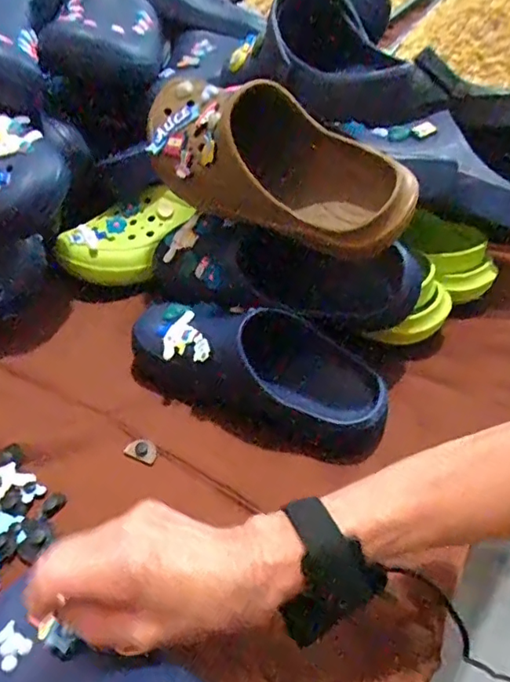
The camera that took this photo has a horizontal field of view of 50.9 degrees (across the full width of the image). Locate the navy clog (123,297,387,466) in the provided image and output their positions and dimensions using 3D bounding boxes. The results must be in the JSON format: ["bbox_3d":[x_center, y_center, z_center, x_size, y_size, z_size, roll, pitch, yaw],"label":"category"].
[{"bbox_3d":[-0.002,0.021,0.510,0.259,0.076,0.097,19,49,22],"label":"navy clog"}]

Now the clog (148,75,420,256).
[{"bbox_3d":[0.004,-0.158,0.478,0.280,0.105,0.081,27,53,28],"label":"clog"}]

